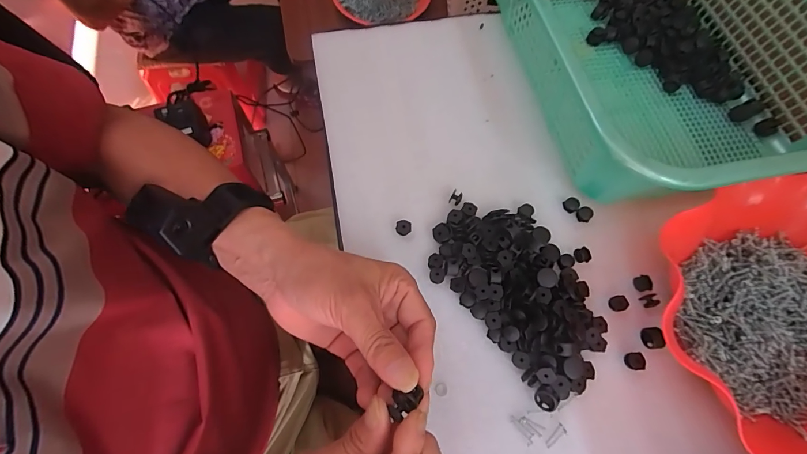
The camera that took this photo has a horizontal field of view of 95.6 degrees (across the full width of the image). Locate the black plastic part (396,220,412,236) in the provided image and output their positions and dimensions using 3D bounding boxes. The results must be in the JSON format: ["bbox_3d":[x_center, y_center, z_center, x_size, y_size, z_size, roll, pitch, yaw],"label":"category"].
[{"bbox_3d":[0.000,0.002,0.333,0.013,0.011,0.012,-5,68,-3],"label":"black plastic part"}]

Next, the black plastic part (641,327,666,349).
[{"bbox_3d":[0.203,0.091,0.298,0.013,0.011,0.017,-6,69,-3],"label":"black plastic part"}]

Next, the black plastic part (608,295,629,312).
[{"bbox_3d":[0.183,0.065,0.311,0.014,0.007,0.013,-4,68,-3],"label":"black plastic part"}]

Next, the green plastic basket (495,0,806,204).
[{"bbox_3d":[0.253,-0.197,0.366,0.286,0.103,0.374,-12,69,-6],"label":"green plastic basket"}]

